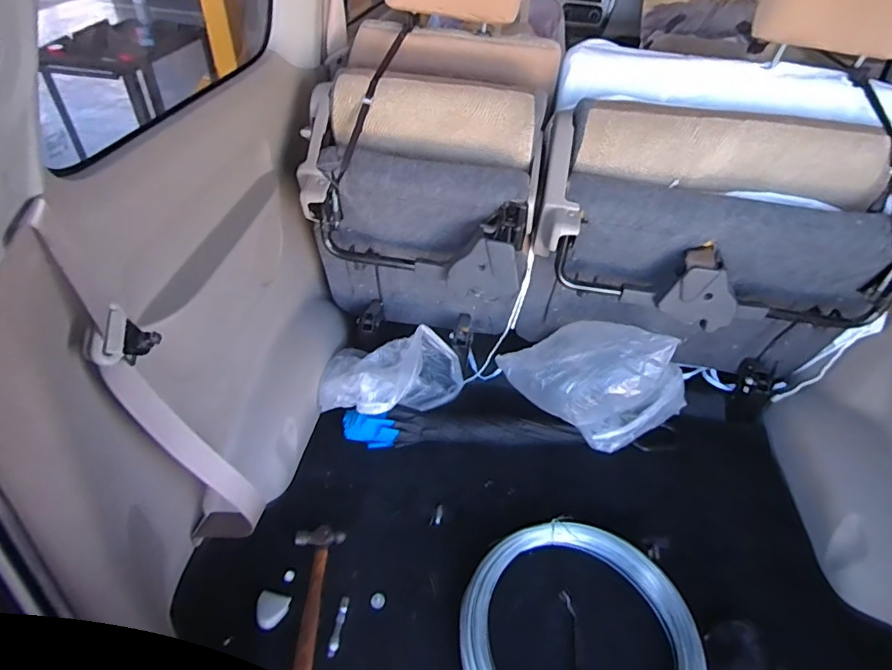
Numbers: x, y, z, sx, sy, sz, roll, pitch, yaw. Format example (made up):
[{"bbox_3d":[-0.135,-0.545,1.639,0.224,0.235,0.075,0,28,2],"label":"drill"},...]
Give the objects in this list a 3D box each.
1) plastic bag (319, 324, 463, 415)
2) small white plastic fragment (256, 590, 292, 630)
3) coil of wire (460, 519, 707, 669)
[{"bbox_3d":[-0.126,0.116,1.204,0.342,0.139,0.200,-1,44,-5],"label":"plastic bag"},{"bbox_3d":[-0.312,0.491,0.892,0.056,0.007,0.057,10,44,6],"label":"small white plastic fragment"},{"bbox_3d":[0.235,0.543,0.885,0.410,0.050,0.402,2,44,-2],"label":"coil of wire"}]

